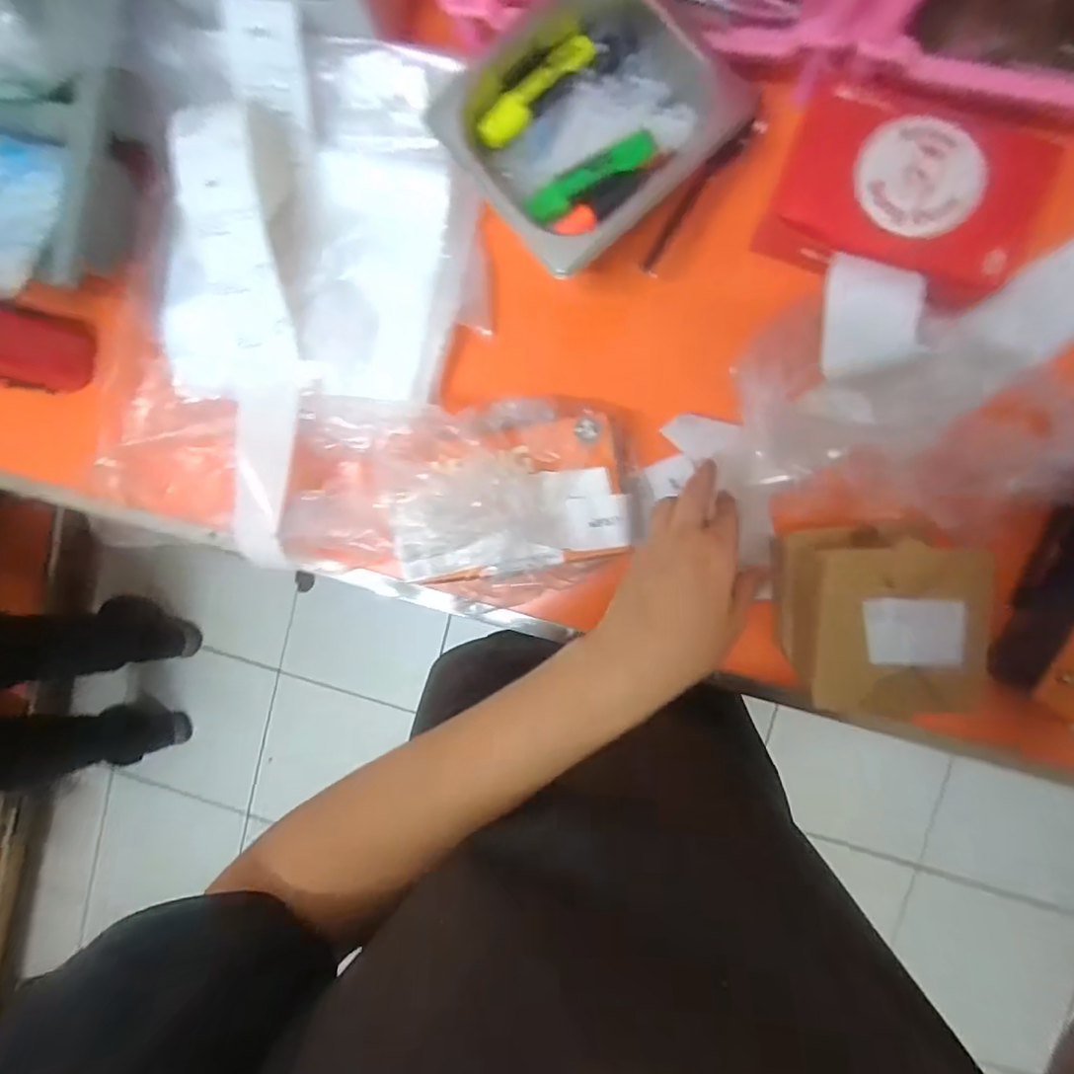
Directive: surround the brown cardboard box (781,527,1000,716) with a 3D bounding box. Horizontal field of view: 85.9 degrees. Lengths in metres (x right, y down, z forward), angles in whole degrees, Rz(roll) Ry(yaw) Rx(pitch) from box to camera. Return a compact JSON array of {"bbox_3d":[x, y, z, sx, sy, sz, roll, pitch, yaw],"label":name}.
[{"bbox_3d":[0.223,0.054,0.393,0.113,0.089,0.112,-4,93,7],"label":"brown cardboard box"}]

